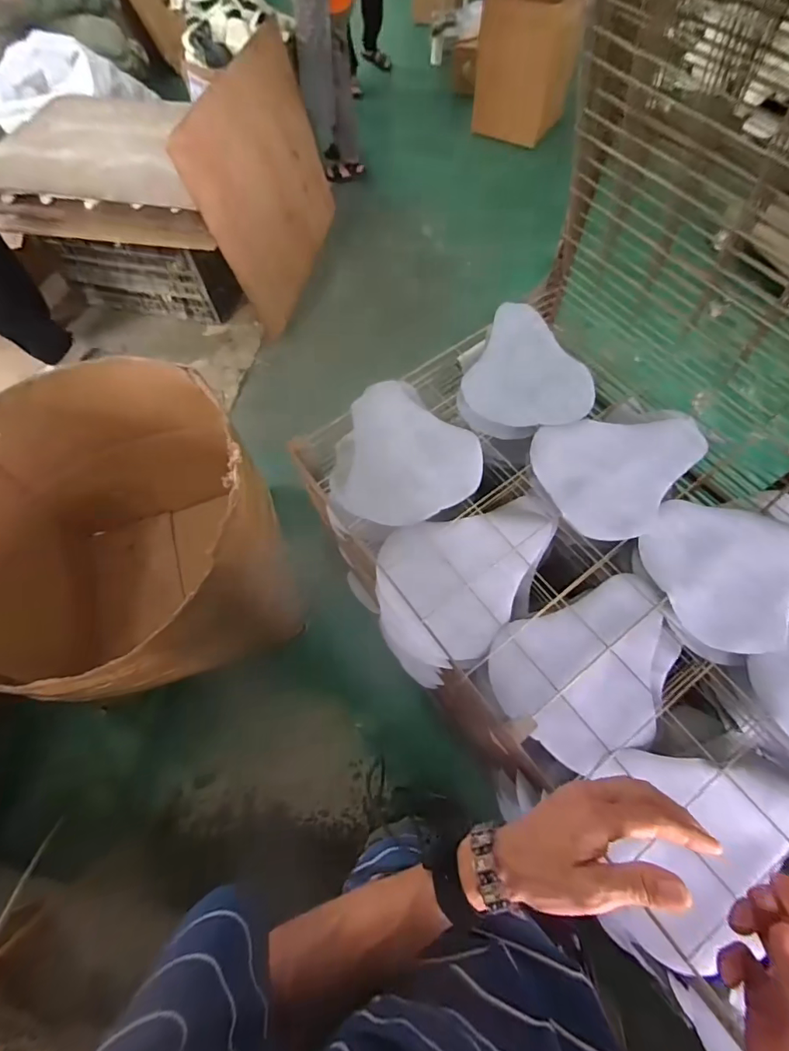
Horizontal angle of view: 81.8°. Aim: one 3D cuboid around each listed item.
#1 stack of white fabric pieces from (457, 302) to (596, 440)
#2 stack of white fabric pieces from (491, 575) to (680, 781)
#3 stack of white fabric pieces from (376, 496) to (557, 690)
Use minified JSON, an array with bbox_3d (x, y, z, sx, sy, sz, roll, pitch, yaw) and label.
[{"bbox_3d":[0.263,-0.284,0.870,0.240,0.064,0.281,24,67,13],"label":"stack of white fabric pieces"},{"bbox_3d":[0.295,0.213,0.668,0.279,0.034,0.210,-22,65,-8],"label":"stack of white fabric pieces"},{"bbox_3d":[0.133,0.070,0.750,0.345,0.091,0.232,-28,66,-11],"label":"stack of white fabric pieces"}]

